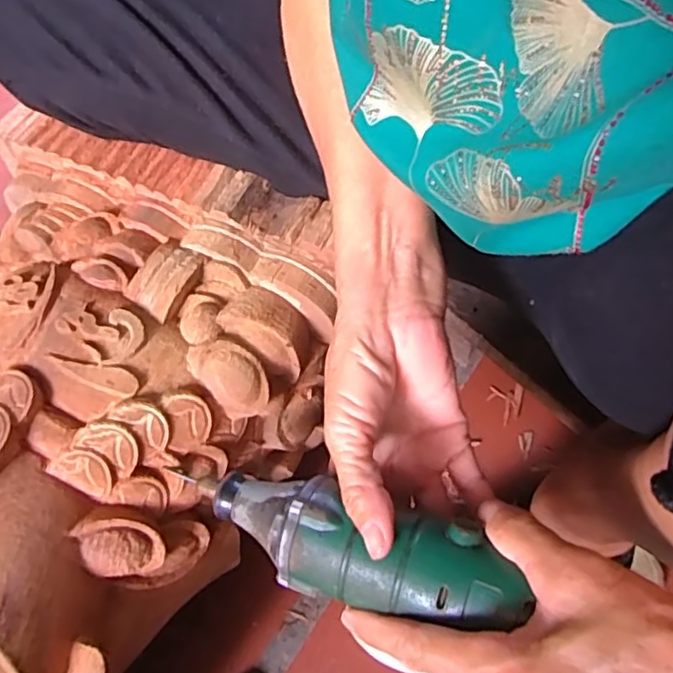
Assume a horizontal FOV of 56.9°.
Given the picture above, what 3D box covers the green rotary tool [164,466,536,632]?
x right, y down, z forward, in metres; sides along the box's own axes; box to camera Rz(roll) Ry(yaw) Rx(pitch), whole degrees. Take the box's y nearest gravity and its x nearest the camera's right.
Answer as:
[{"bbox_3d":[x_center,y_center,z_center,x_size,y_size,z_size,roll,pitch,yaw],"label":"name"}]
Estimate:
[{"bbox_3d":[-0.001,0.096,0.302,0.181,0.042,0.054,11,55,26],"label":"green rotary tool"}]

